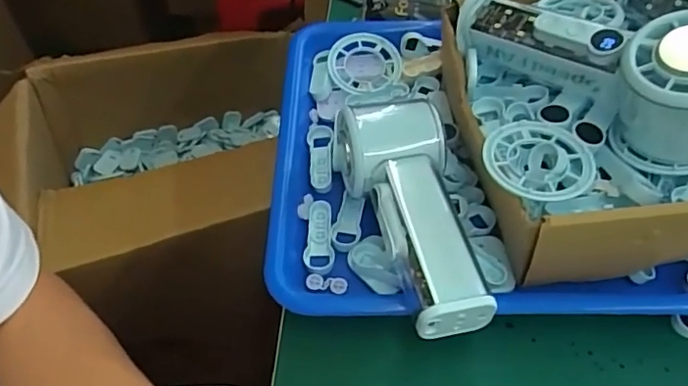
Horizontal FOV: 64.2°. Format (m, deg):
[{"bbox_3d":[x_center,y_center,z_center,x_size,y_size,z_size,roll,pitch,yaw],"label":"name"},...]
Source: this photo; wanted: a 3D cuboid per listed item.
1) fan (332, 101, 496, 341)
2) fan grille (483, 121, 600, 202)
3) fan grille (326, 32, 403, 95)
[{"bbox_3d":[0.036,0.012,0.322,0.064,0.048,0.149,-6,54,-3],"label":"fan"},{"bbox_3d":[0.104,-0.018,0.295,0.057,0.007,0.053,0,54,0],"label":"fan grille"},{"bbox_3d":[0.016,-0.103,0.436,0.058,0.020,0.050,-1,54,0],"label":"fan grille"}]

